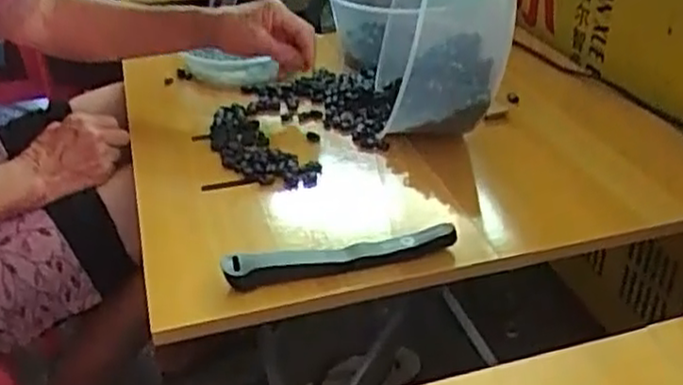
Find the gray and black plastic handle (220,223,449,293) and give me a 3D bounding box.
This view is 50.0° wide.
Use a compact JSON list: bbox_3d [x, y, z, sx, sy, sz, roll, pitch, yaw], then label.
[{"bbox_3d":[0.000,0.051,0.611,0.193,0.025,0.027,-9,33,-10],"label":"gray and black plastic handle"}]

